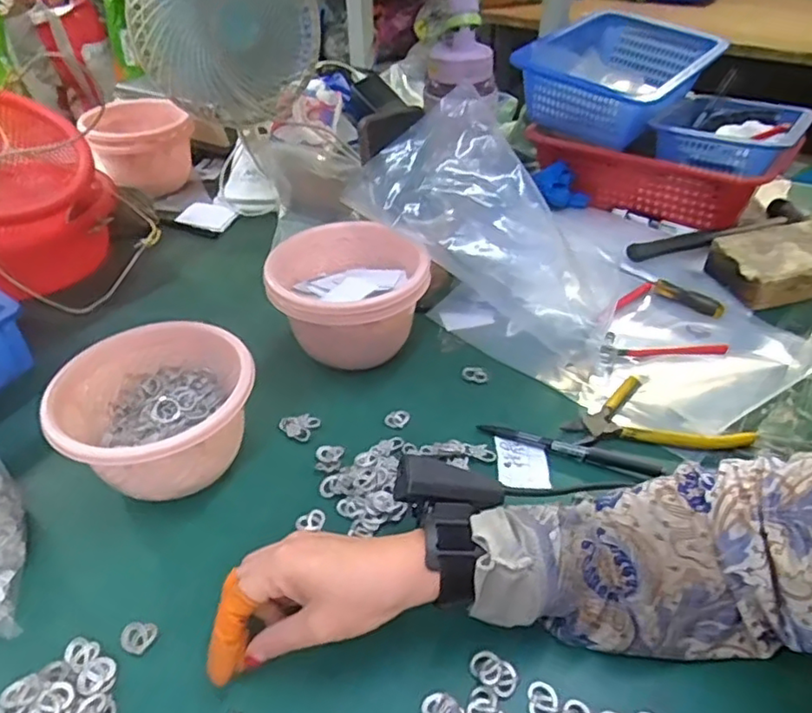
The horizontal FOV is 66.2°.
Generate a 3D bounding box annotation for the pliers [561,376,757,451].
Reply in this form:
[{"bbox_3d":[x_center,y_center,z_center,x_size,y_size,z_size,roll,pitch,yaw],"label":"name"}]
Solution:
[{"bbox_3d":[0.214,0.050,0.539,0.149,0.014,0.072,1,39,4],"label":"pliers"}]

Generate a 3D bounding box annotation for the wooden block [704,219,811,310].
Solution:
[{"bbox_3d":[0.450,-0.111,0.706,0.184,0.044,0.093,-11,40,-11],"label":"wooden block"}]

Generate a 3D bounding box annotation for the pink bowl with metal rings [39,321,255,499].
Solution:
[{"bbox_3d":[-0.195,0.047,0.498,0.141,0.086,0.134,-1,39,1],"label":"pink bowl with metal rings"}]

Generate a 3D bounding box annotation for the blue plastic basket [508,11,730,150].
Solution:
[{"bbox_3d":[0.292,-0.381,0.836,0.198,0.101,0.302,21,44,25],"label":"blue plastic basket"}]

